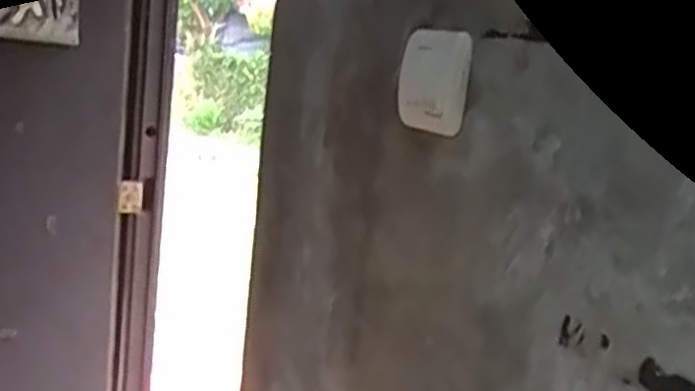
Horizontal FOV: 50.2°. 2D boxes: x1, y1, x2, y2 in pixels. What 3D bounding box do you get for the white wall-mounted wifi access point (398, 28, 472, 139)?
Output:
[{"bbox_3d":[0.060,-0.082,0.534,0.011,0.075,0.066,-10,24,-35],"label":"white wall-mounted wifi access point"}]

